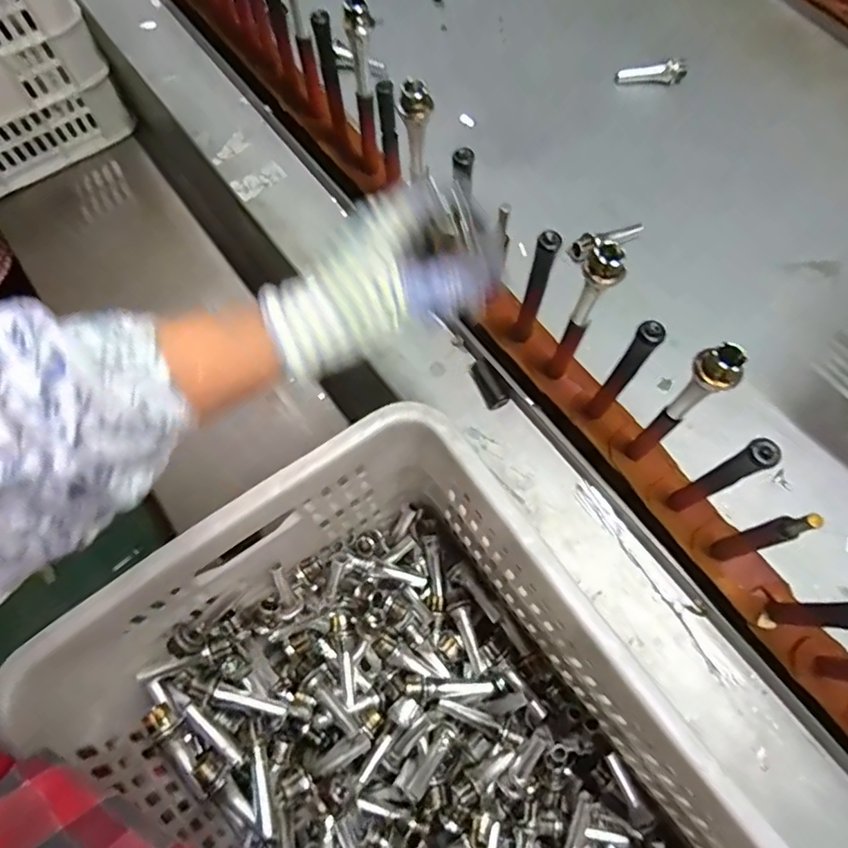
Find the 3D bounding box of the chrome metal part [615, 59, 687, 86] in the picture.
[{"bbox_3d":[0.276,-0.427,0.672,0.080,0.023,0.019,0,68,-1],"label":"chrome metal part"}]

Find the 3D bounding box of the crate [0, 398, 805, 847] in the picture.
[{"bbox_3d":[0.026,0.293,0.410,0.350,0.233,0.529,-38,74,-12],"label":"crate"}]

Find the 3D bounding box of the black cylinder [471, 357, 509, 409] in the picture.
[{"bbox_3d":[0.061,-0.038,0.524,0.018,0.016,0.049,-24,70,-11],"label":"black cylinder"}]

